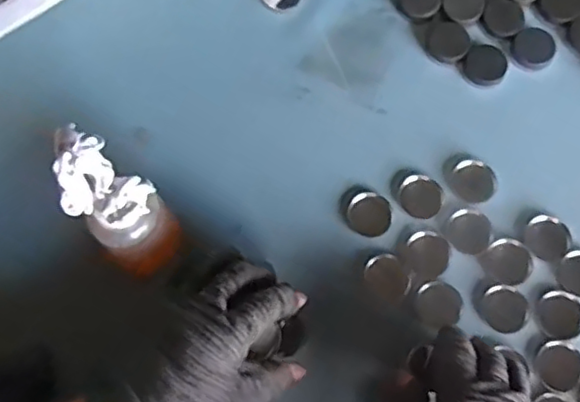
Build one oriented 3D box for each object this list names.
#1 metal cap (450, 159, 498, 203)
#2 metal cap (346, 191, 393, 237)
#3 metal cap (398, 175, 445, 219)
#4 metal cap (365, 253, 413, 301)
[{"bbox_3d":[0.140,-0.015,0.488,0.034,0.006,0.032,0,74,1],"label":"metal cap"},{"bbox_3d":[0.060,0.010,0.483,0.032,0.006,0.032,0,74,1],"label":"metal cap"},{"bbox_3d":[0.100,-0.004,0.487,0.033,0.004,0.032,0,74,1],"label":"metal cap"},{"bbox_3d":[0.071,0.056,0.466,0.030,0.004,0.034,-36,77,-9],"label":"metal cap"}]

